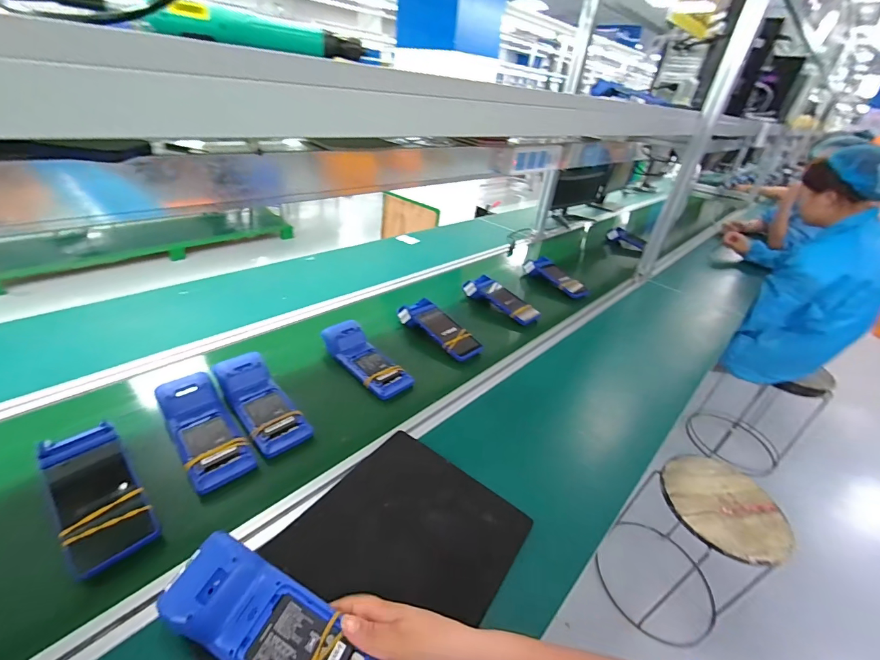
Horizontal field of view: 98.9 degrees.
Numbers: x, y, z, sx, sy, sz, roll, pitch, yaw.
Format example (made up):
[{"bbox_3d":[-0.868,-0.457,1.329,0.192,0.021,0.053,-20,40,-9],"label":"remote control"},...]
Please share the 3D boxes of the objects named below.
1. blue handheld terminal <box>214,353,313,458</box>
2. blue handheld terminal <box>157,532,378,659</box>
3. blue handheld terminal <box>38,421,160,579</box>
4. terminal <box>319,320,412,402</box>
[{"bbox_3d":[-0.305,0.116,0.637,0.086,0.061,0.202,-26,45,-38],"label":"blue handheld terminal"},{"bbox_3d":[-0.163,0.288,0.363,0.220,0.032,0.082,27,38,17],"label":"blue handheld terminal"},{"bbox_3d":[-0.442,0.203,0.482,0.218,0.037,0.079,32,41,32],"label":"blue handheld terminal"},{"bbox_3d":[-0.152,0.054,0.764,0.212,0.043,0.081,32,41,33],"label":"terminal"}]

